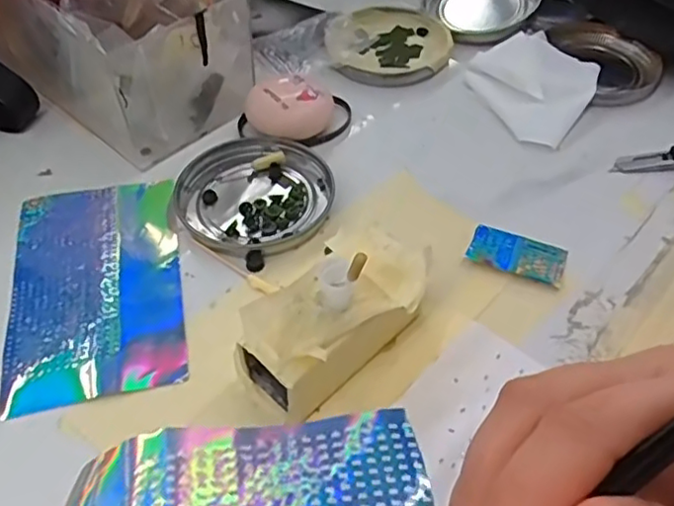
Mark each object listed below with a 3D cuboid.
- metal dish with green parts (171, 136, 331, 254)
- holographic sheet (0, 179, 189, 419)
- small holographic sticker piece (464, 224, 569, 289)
[{"bbox_3d":[-0.043,-0.031,0.328,0.079,0.008,0.073,-1,49,1],"label":"metal dish with green parts"},{"bbox_3d":[-0.112,0.012,0.296,0.077,0.004,0.123,-9,50,-8],"label":"holographic sheet"},{"bbox_3d":[0.086,-0.001,0.304,0.044,0.004,0.026,20,52,16],"label":"small holographic sticker piece"}]

